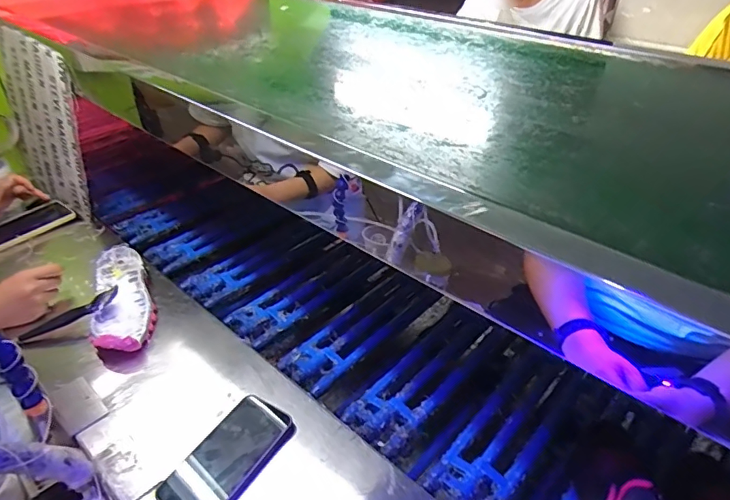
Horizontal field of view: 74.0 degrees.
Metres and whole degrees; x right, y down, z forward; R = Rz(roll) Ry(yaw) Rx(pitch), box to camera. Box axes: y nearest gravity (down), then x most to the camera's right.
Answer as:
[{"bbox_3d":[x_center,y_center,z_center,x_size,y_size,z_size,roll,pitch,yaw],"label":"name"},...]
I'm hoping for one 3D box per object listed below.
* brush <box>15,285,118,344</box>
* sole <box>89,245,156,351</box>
[{"bbox_3d":[-0.465,0.105,0.757,0.166,0.014,0.027,-26,39,-1],"label":"brush"},{"bbox_3d":[-0.406,0.070,0.806,0.087,0.038,0.269,-14,38,-20],"label":"sole"}]

